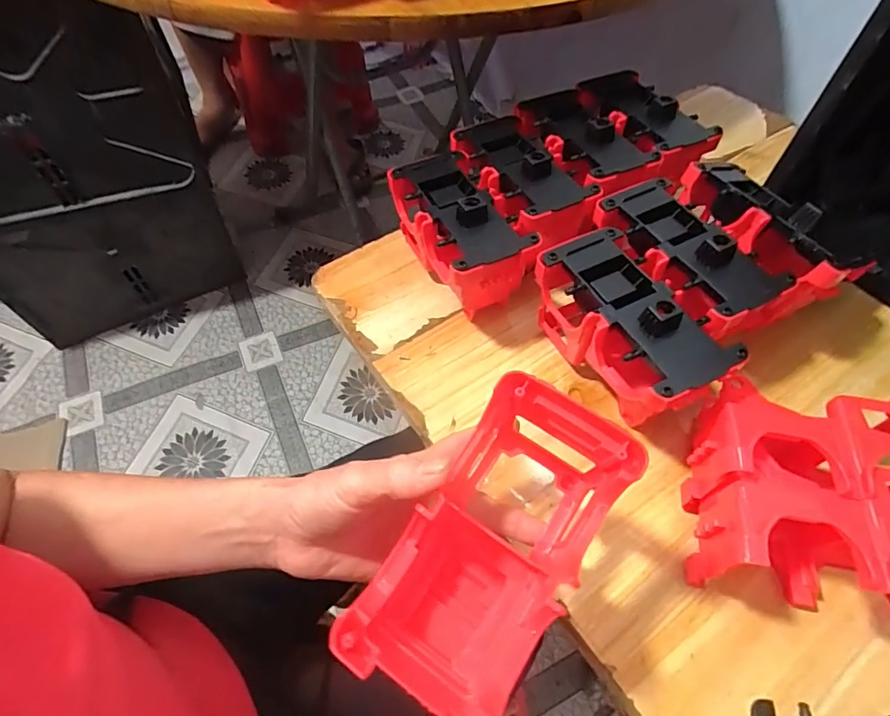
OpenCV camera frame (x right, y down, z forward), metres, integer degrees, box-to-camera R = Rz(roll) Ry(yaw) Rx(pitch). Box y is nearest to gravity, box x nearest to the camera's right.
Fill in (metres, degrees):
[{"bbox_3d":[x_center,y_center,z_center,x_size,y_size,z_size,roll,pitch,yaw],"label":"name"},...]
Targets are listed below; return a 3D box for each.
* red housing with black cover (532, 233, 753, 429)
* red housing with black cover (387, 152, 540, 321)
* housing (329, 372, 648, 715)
[{"bbox_3d":[0.135,-0.021,0.377,0.081,0.086,0.154,-19,58,-12],"label":"red housing with black cover"},{"bbox_3d":[0.011,-0.112,0.449,0.079,0.104,0.156,-20,59,-14],"label":"red housing with black cover"},{"bbox_3d":[0.023,0.100,0.244,0.080,0.093,0.148,30,61,19],"label":"housing"}]

